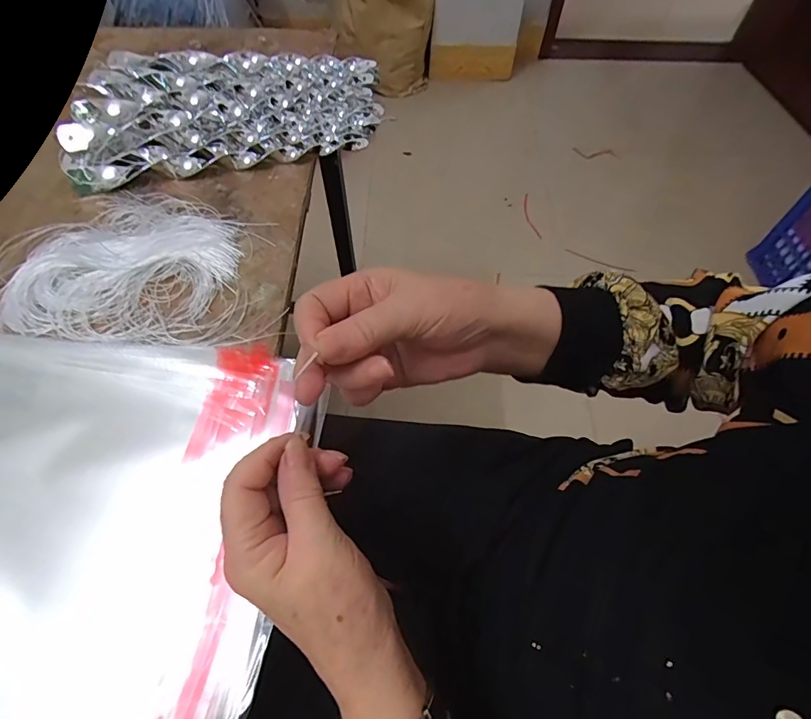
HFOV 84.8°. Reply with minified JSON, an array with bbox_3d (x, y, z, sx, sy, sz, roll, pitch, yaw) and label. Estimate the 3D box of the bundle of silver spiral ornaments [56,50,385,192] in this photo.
[{"bbox_3d":[-0.184,-0.266,0.471,0.309,0.042,0.180,-1,61,-2],"label":"bundle of silver spiral ornaments"}]

